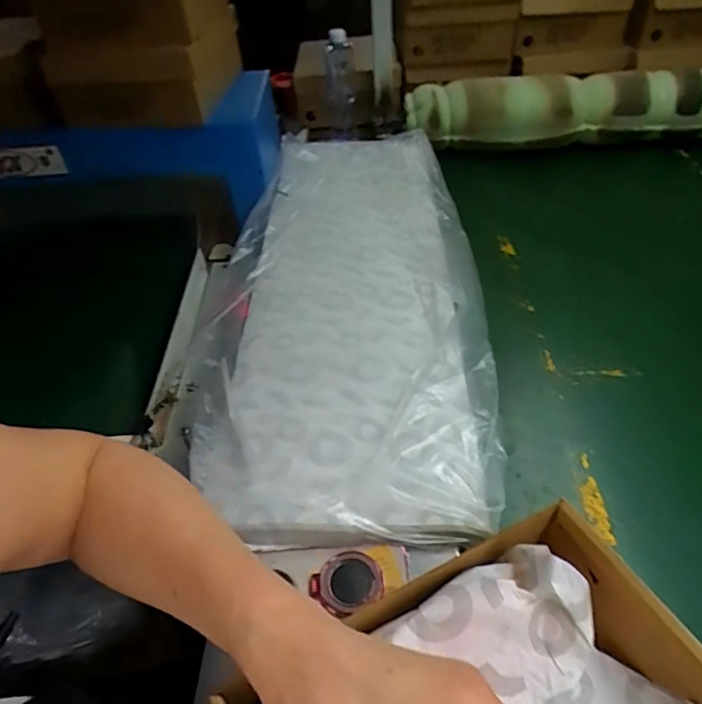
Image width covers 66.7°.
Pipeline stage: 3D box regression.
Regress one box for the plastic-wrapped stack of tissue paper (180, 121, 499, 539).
[{"bbox_3d":[-0.009,-0.140,0.854,0.387,0.071,0.907,0,44,3],"label":"plastic-wrapped stack of tissue paper"}]

